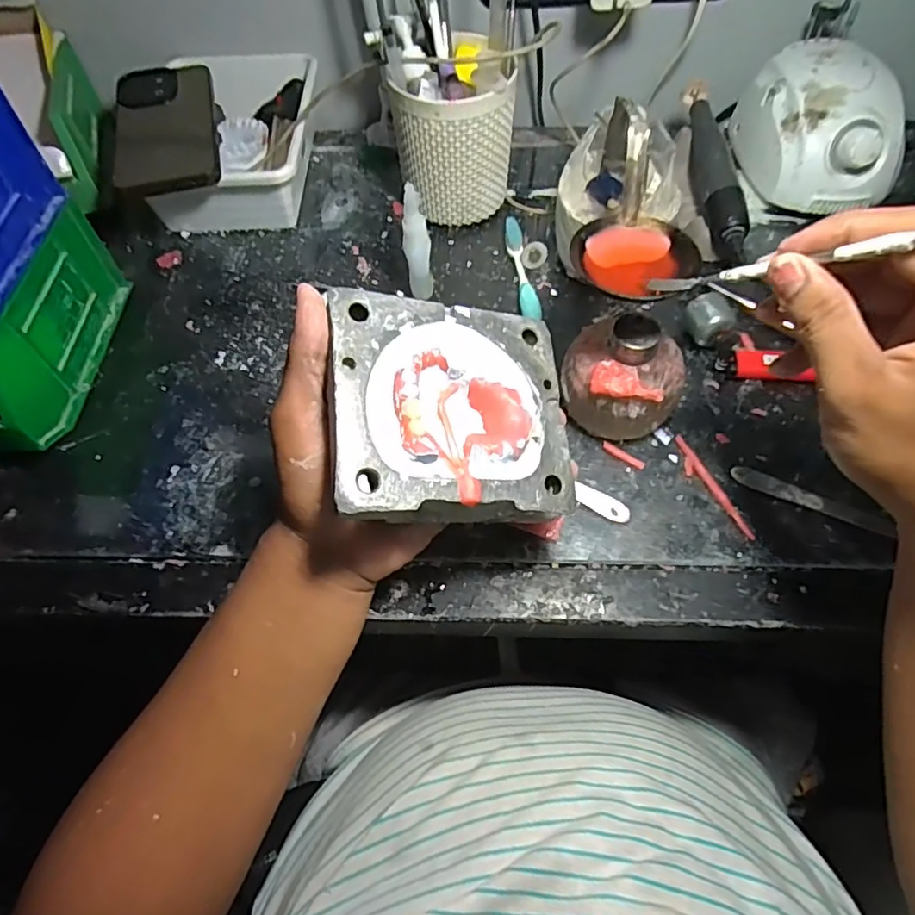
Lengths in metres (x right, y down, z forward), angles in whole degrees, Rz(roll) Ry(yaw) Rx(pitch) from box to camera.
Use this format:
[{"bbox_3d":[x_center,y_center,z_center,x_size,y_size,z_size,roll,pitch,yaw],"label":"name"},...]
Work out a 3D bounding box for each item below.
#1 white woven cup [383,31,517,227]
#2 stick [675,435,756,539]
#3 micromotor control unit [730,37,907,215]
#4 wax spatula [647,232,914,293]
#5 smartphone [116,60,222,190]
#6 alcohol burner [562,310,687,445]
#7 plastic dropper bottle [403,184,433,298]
[{"bbox_3d":[0.001,-0.260,0.476,0.085,0.105,0.088,-1,59,1],"label":"white woven cup"},{"bbox_3d":[0.161,0.019,0.375,0.013,0.004,0.079,-22,61,-11],"label":"stick"},{"bbox_3d":[0.304,-0.280,0.495,0.092,0.077,0.140,-7,59,-2],"label":"micromotor control unit"},{"bbox_3d":[0.154,-0.082,0.251,0.008,0.010,0.177,-39,24,-19],"label":"wax spatula"},{"bbox_3d":[-0.238,-0.272,0.480,0.078,0.008,0.167,-12,61,-8],"label":"smartphone"},{"bbox_3d":[0.104,-0.051,0.373,0.074,0.074,0.062,20,62,13],"label":"alcohol burner"},{"bbox_3d":[-0.030,-0.160,0.438,0.019,0.083,0.020,-8,37,-3],"label":"plastic dropper bottle"}]

